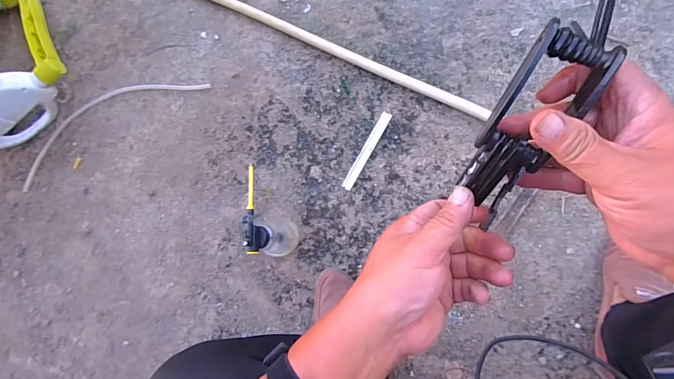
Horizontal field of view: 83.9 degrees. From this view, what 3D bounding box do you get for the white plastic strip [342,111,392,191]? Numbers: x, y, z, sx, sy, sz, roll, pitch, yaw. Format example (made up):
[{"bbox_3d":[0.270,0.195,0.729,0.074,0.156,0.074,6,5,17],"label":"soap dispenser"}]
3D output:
[{"bbox_3d":[0.060,-0.077,0.757,0.022,0.005,0.171,29,93,13],"label":"white plastic strip"}]

